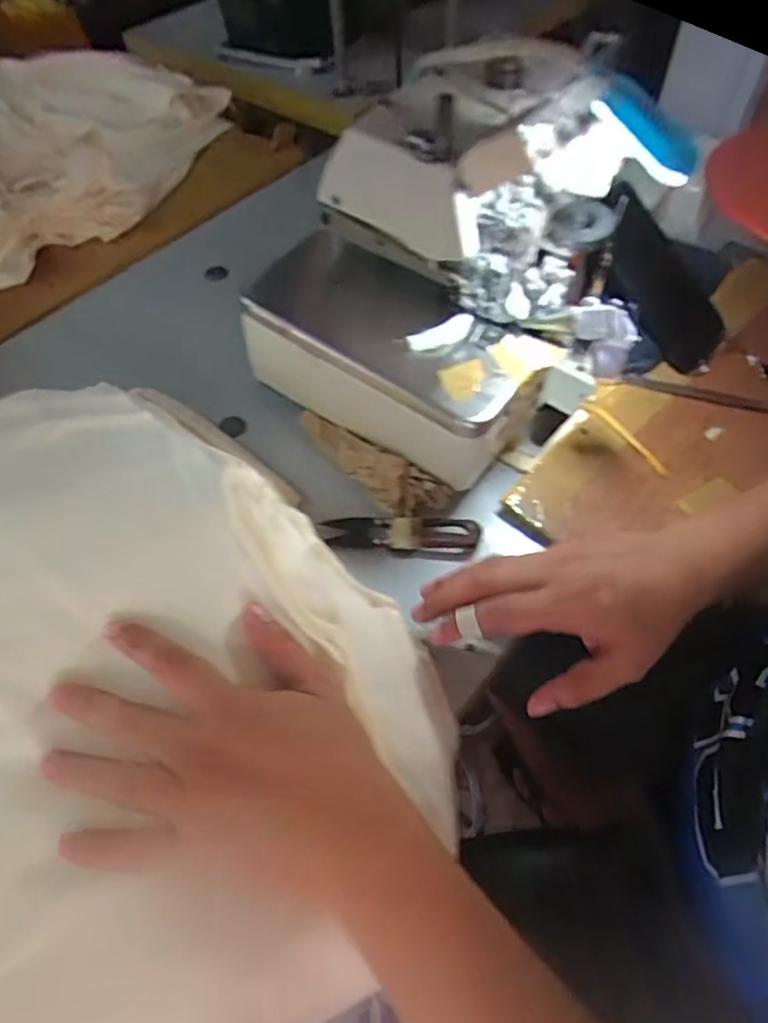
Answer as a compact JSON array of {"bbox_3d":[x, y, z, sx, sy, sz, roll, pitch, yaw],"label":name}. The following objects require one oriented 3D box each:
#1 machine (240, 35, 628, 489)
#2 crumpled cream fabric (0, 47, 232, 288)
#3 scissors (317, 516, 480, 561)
[{"bbox_3d":[0.032,-0.179,0.457,0.213,0.221,0.191,32,61,22],"label":"machine"},{"bbox_3d":[-0.404,-0.454,0.787,0.445,0.098,0.389,-31,60,-20],"label":"crumpled cream fabric"},{"bbox_3d":[0.011,0.017,0.466,0.113,0.015,0.029,6,54,5],"label":"scissors"}]

